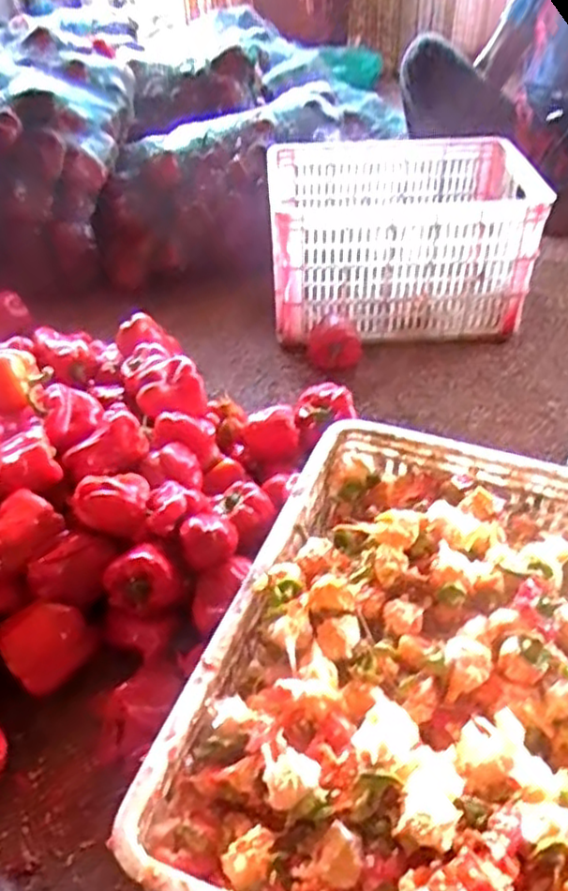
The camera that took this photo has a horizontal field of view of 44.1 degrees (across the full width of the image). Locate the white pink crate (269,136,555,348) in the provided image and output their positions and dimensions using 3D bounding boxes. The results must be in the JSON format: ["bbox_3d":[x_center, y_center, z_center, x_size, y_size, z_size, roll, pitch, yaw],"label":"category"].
[{"bbox_3d":[0.245,-0.449,1.521,0.519,0.278,0.407,-2,42,1],"label":"white pink crate"}]

